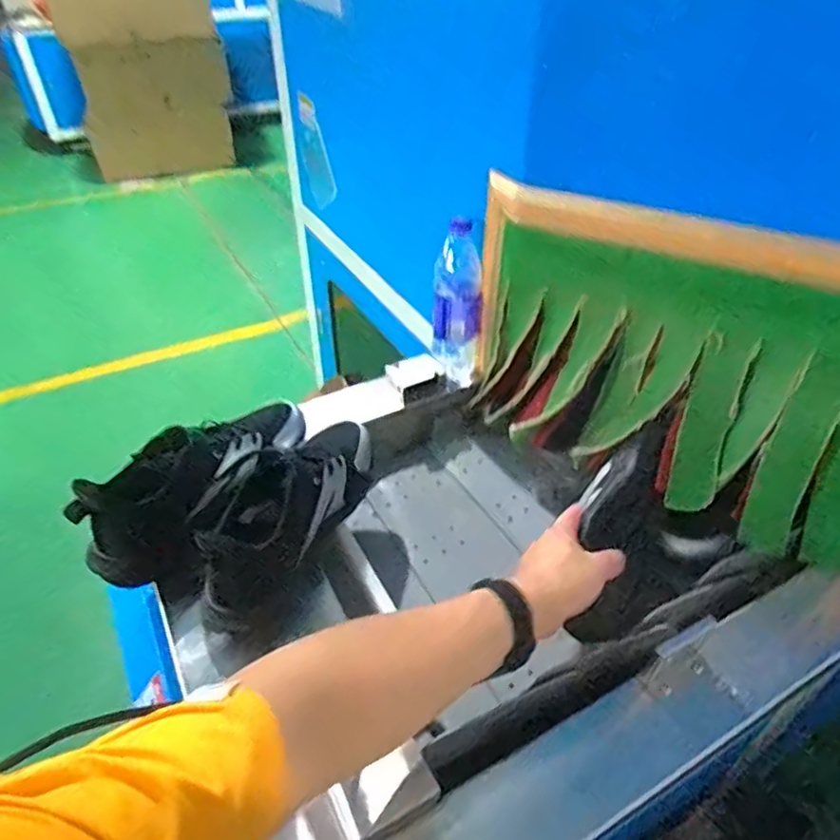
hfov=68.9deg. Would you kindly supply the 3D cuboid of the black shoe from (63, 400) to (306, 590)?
[{"bbox_3d":[-0.222,0.055,0.659,0.093,0.106,0.267,23,44,27],"label":"black shoe"}]

